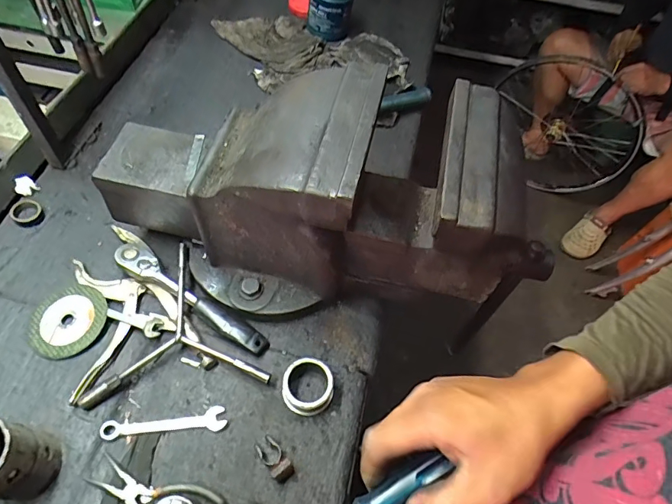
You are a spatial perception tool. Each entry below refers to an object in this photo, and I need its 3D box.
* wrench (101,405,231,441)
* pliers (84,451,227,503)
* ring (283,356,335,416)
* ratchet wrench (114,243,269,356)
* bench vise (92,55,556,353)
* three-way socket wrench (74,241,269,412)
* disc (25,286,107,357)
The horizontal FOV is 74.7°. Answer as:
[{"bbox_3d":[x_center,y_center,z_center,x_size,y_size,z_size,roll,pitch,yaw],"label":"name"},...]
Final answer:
[{"bbox_3d":[-0.203,0.203,0.523,0.141,0.012,0.026,-2,57,-6],"label":"wrench"},{"bbox_3d":[-0.204,0.279,0.473,0.147,0.016,0.077,16,57,6],"label":"pliers"},{"bbox_3d":[-0.034,0.165,0.545,0.062,0.034,0.063,2,57,-3],"label":"ring"},{"bbox_3d":[-0.213,0.055,0.603,0.281,0.034,0.045,32,60,15],"label":"ratchet wrench"},{"bbox_3d":[-0.026,-0.053,0.548,0.547,0.276,0.189,8,57,0],"label":"bench vise"},{"bbox_3d":[-0.208,0.087,0.579,0.220,0.041,0.196,-6,58,-9],"label":"three-way socket wrench"},{"bbox_3d":[-0.356,0.090,0.581,0.095,0.009,0.097,-2,62,3],"label":"disc"}]

